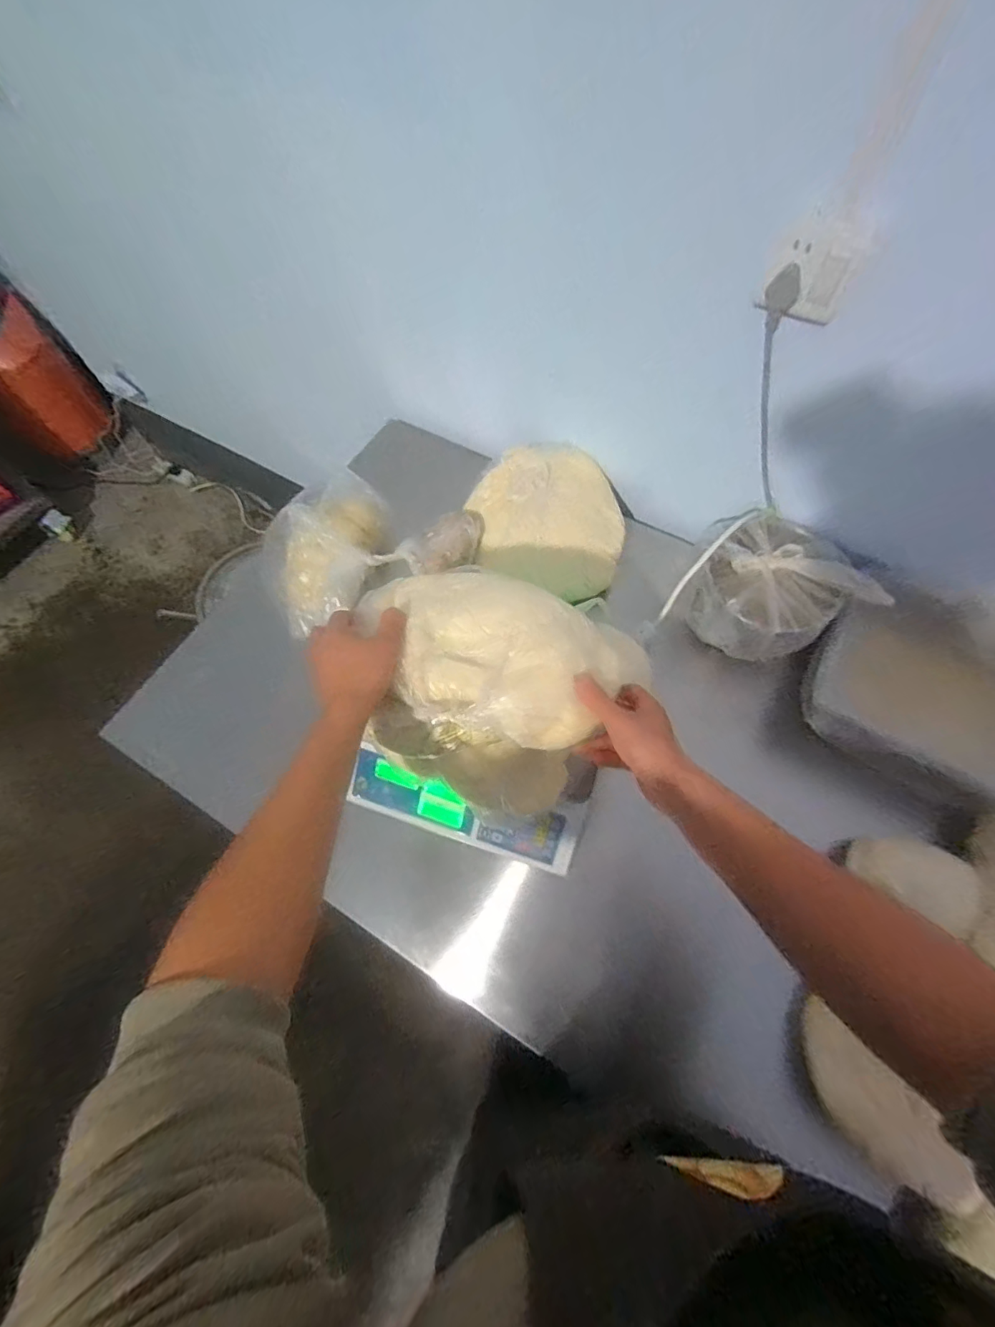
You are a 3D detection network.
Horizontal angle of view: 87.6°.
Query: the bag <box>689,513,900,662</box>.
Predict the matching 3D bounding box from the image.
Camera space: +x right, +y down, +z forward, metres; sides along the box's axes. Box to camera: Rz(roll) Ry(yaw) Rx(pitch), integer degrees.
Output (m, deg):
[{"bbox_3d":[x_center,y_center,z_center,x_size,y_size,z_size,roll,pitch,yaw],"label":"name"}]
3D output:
[{"bbox_3d":[0.416,-0.114,0.802,0.226,0.128,0.220,-24,66,-9],"label":"bag"}]

